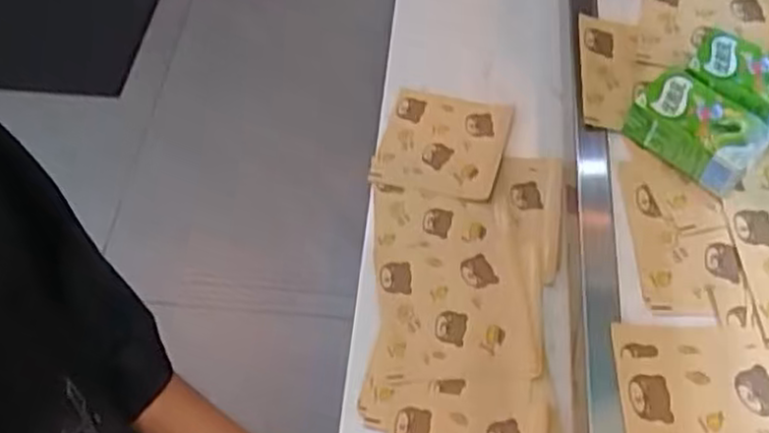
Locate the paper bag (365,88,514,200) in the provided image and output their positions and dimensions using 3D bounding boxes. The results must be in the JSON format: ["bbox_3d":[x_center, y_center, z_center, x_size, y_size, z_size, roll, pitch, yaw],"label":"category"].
[{"bbox_3d":[0.064,-0.081,0.837,0.135,0.011,0.137,13,59,11],"label":"paper bag"}]

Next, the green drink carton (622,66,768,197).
[{"bbox_3d":[0.276,-0.079,0.665,0.115,0.044,0.072,38,66,23],"label":"green drink carton"}]

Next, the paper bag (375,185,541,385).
[{"bbox_3d":[0.064,0.062,0.754,0.140,0.014,0.221,-5,57,-1],"label":"paper bag"}]

